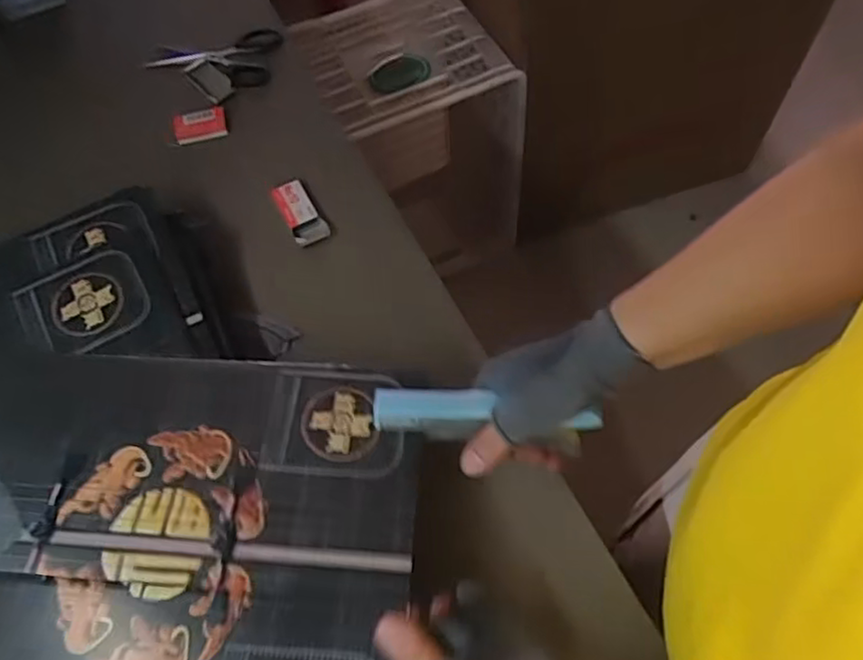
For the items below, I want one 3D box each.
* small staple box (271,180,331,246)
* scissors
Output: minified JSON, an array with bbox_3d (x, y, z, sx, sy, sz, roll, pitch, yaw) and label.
[{"bbox_3d":[-0.125,-0.113,0.644,0.033,0.014,0.076,-25,63,-9],"label":"small staple box"},{"bbox_3d":[-0.234,-0.290,0.744,0.147,0.012,0.078,-18,69,-5],"label":"scissors"}]

